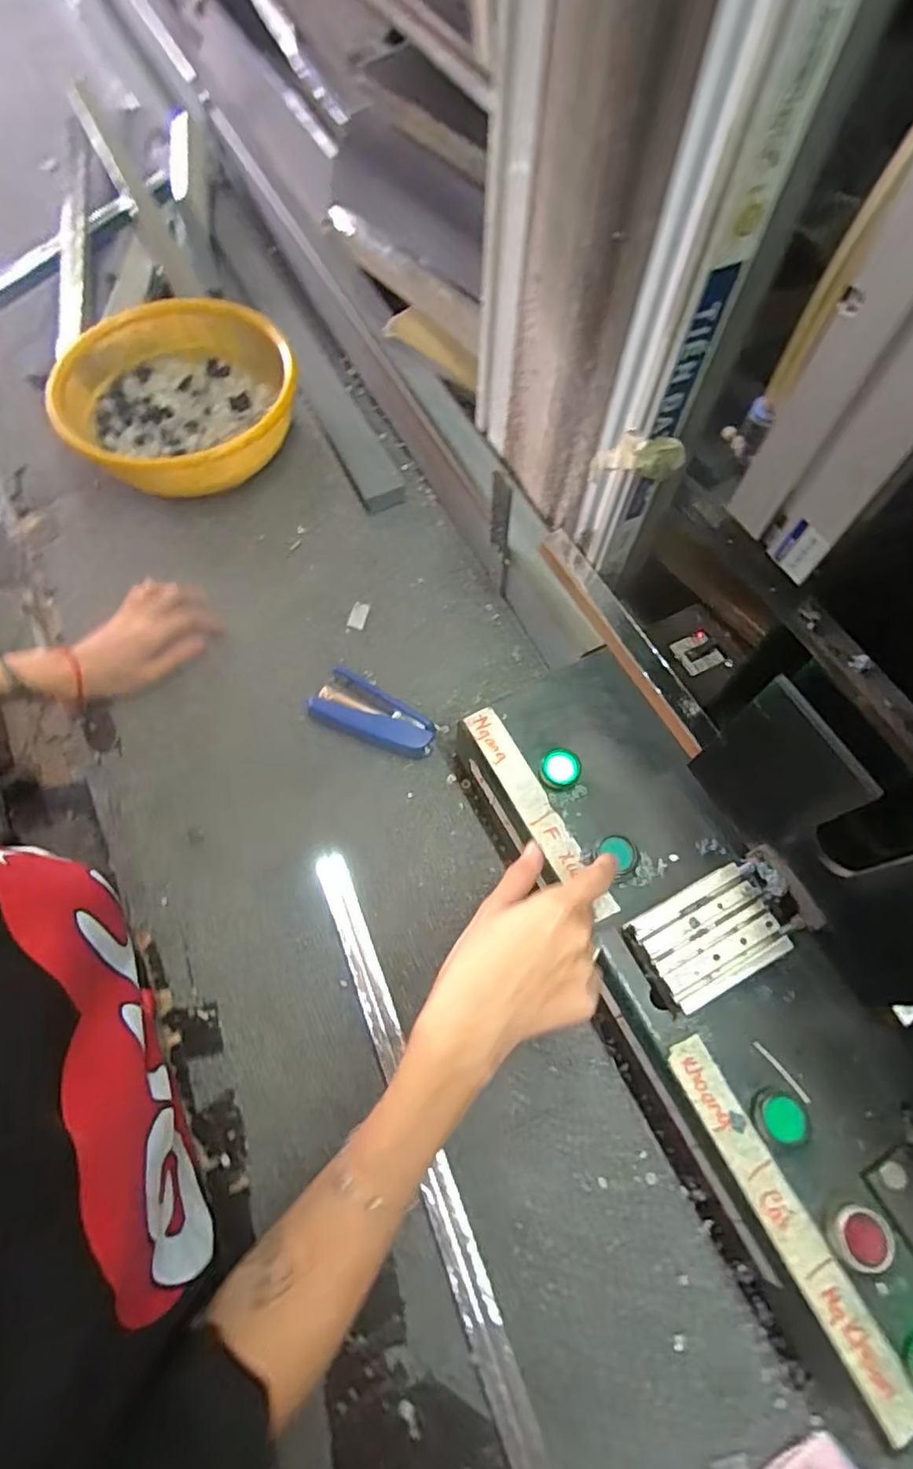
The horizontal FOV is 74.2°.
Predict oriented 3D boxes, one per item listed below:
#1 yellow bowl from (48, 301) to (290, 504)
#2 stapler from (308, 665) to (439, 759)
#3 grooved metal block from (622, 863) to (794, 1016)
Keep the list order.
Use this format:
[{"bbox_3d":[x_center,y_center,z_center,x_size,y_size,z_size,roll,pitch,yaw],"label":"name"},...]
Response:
[{"bbox_3d":[-0.272,-0.333,0.617,0.217,0.091,0.217,0,67,1],"label":"yellow bowl"},{"bbox_3d":[-0.068,-0.016,0.519,0.107,0.022,0.051,25,70,10],"label":"stapler"},{"bbox_3d":[0.152,0.127,0.375,0.084,0.026,0.058,-26,69,-10],"label":"grooved metal block"}]

